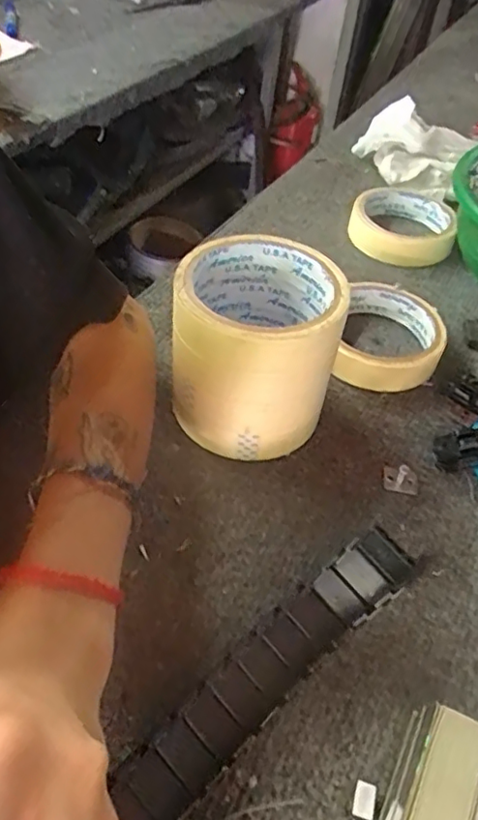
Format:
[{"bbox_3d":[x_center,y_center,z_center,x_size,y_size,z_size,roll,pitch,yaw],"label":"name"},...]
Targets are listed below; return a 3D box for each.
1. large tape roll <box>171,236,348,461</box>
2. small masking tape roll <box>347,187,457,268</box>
[{"bbox_3d":[0.007,-0.032,0.347,0.086,0.099,0.088,3,47,-3],"label":"large tape roll"},{"bbox_3d":[0.145,-0.166,0.538,0.088,0.026,0.094,3,47,-3],"label":"small masking tape roll"}]

